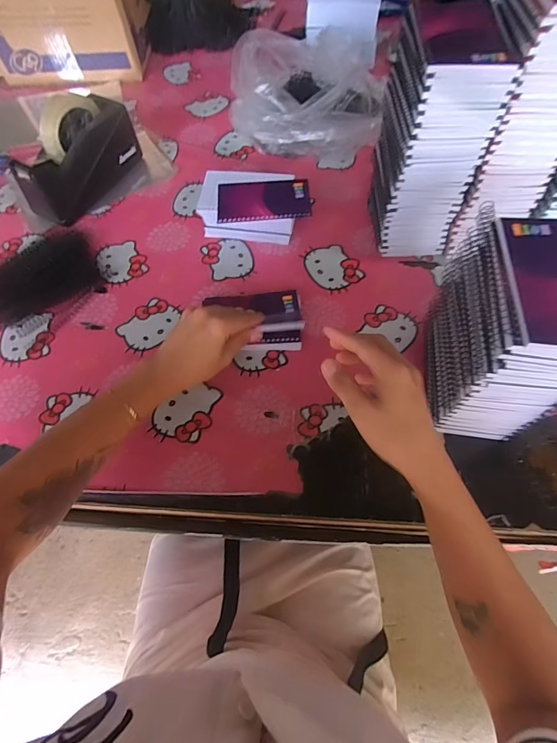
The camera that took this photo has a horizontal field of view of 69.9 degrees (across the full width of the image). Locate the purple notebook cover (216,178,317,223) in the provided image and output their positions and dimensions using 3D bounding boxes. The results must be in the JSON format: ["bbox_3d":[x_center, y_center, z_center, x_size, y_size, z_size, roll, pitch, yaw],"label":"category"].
[{"bbox_3d":[-0.019,-0.240,0.555,0.128,0.008,0.080,-2,64,0],"label":"purple notebook cover"}]

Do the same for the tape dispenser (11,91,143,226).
[{"bbox_3d":[-0.316,-0.339,0.625,0.073,0.115,0.200,26,67,13],"label":"tape dispenser"}]

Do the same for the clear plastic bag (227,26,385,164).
[{"bbox_3d":[0.042,-0.484,0.679,0.242,0.115,0.259,-2,64,0],"label":"clear plastic bag"}]

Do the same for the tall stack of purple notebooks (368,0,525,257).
[{"bbox_3d":[0.186,-0.280,0.504,0.112,0.260,0.133,3,64,2],"label":"tall stack of purple notebooks"}]

